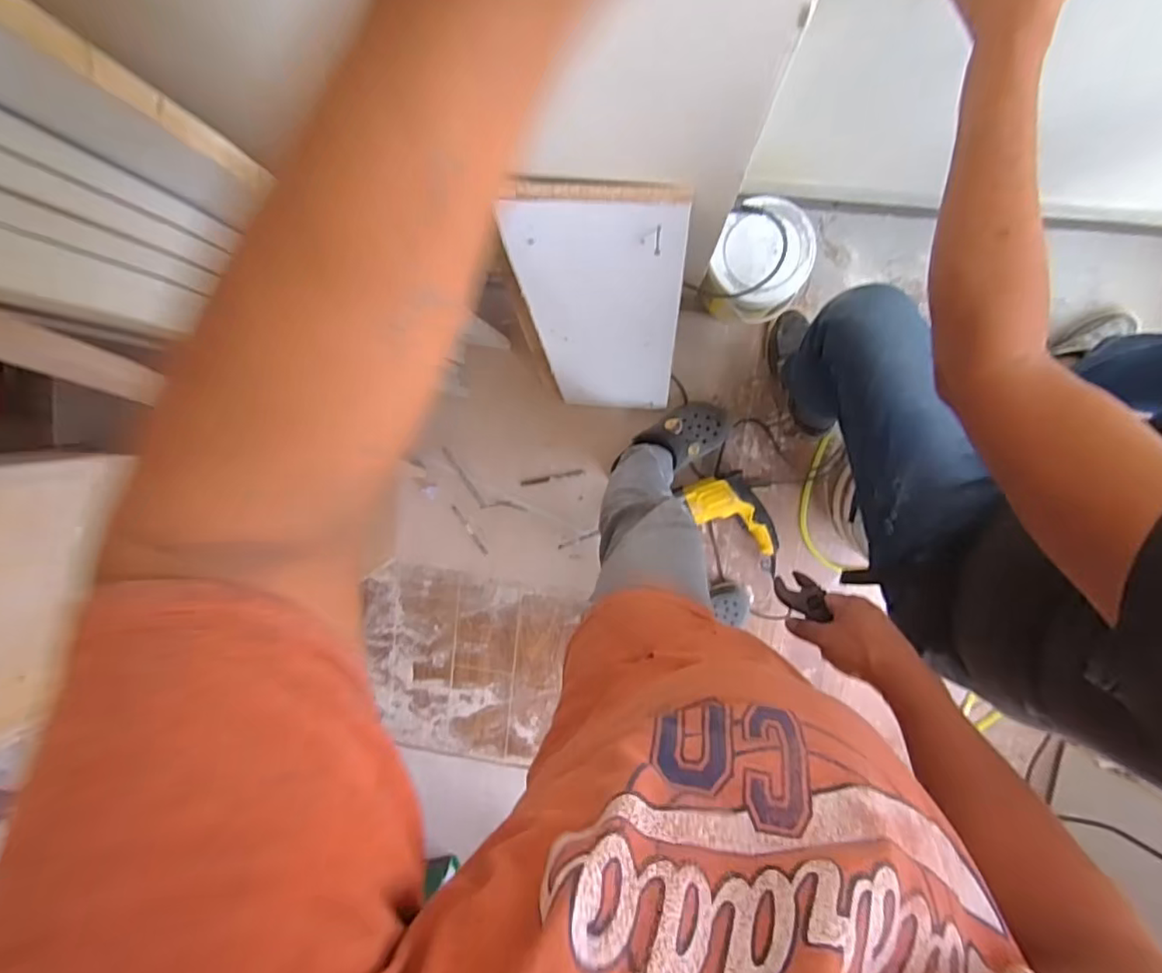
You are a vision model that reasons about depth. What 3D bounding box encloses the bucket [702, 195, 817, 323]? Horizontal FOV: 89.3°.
[{"bbox_3d":[0.314,-0.388,1.037,0.167,0.240,0.177,1,99,4],"label":"bucket"}]

